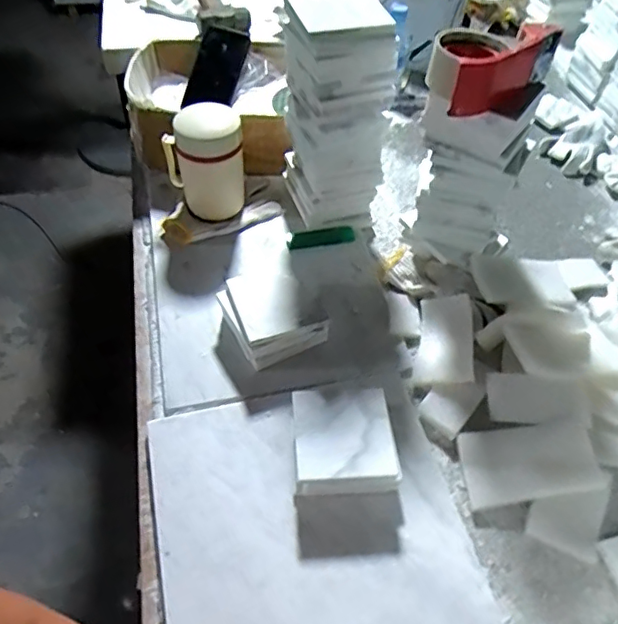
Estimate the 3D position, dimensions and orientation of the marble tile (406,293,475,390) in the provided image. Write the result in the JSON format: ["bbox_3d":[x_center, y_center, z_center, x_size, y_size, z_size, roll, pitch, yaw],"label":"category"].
[{"bbox_3d":[0.169,0.036,0.722,0.073,0.010,0.126,-7,58,25],"label":"marble tile"}]

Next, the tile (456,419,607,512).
[{"bbox_3d":[0.242,0.166,0.626,0.142,0.007,0.080,-10,62,7],"label":"tile"}]

